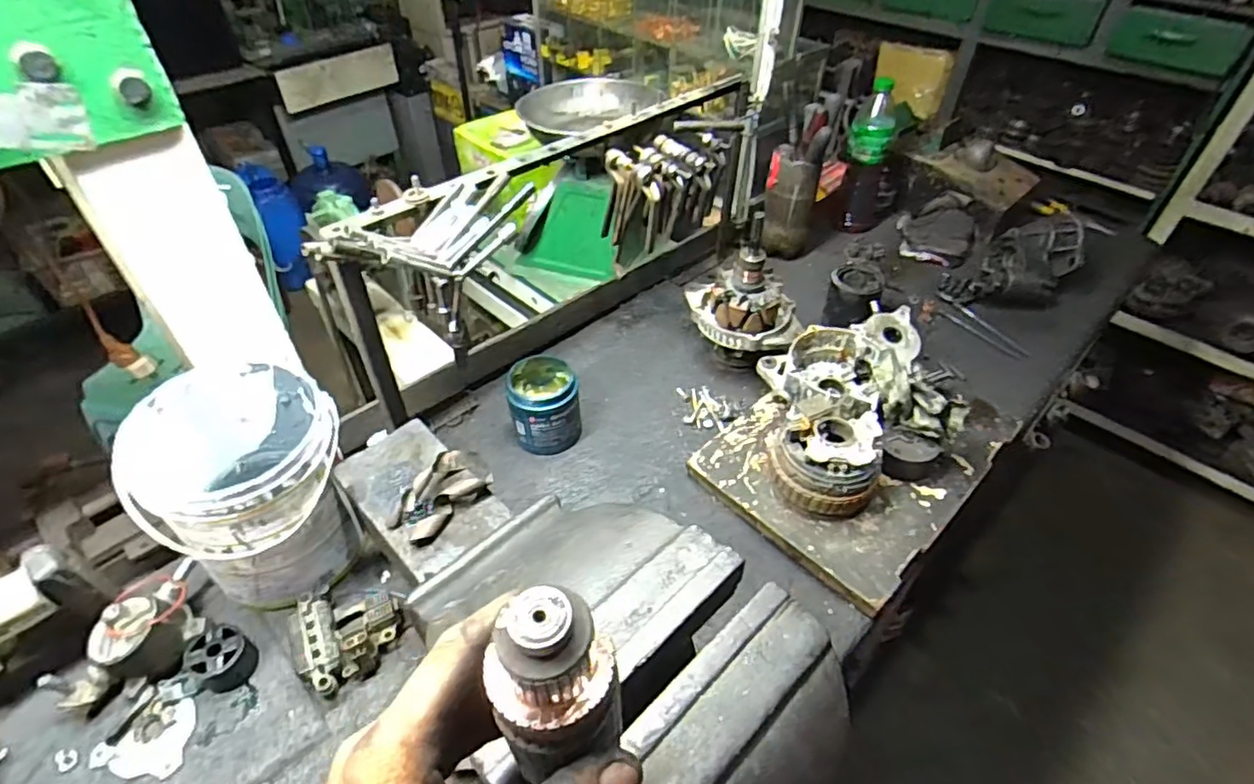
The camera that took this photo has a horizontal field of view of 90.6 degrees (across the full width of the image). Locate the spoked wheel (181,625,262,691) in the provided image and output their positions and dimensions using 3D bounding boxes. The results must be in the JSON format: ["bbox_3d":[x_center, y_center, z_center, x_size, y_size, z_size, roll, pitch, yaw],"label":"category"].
[{"bbox_3d":[-0.397,0.256,0.604,0.053,0.034,0.049,1,44,-1],"label":"spoked wheel"}]

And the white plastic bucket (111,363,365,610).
[{"bbox_3d":[-0.382,0.100,0.643,0.176,0.191,0.163,1,44,-1],"label":"white plastic bucket"}]

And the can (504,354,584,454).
[{"bbox_3d":[-0.112,0.018,0.824,0.094,0.087,0.102,-10,45,-12],"label":"can"}]

